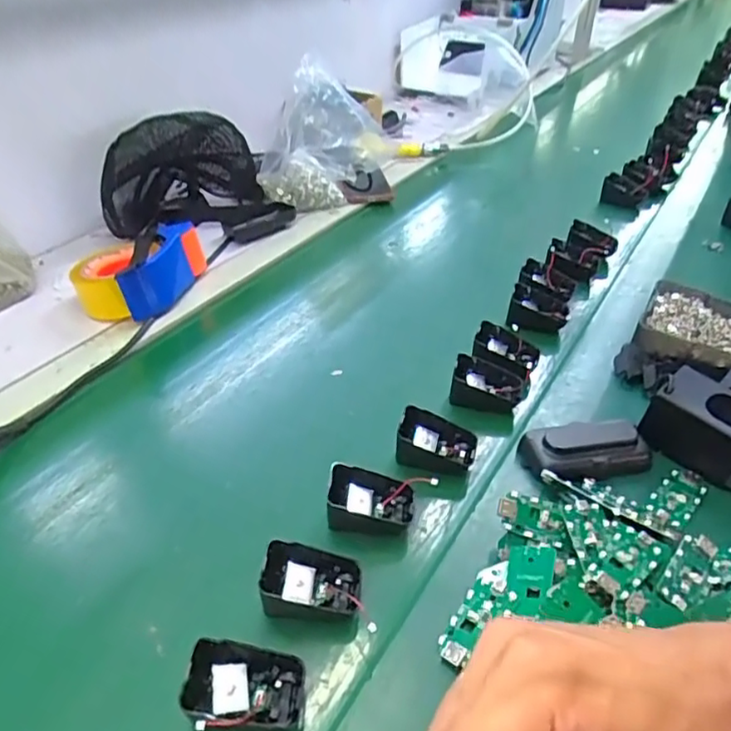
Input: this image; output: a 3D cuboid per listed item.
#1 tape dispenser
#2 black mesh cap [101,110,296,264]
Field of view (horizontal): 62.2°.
[{"bbox_3d":[-0.274,-0.115,0.722,0.110,0.071,0.134,11,38,13],"label":"tape dispenser"},{"bbox_3d":[-0.252,-0.270,0.869,0.239,0.129,0.194,-17,41,-22],"label":"black mesh cap"}]

